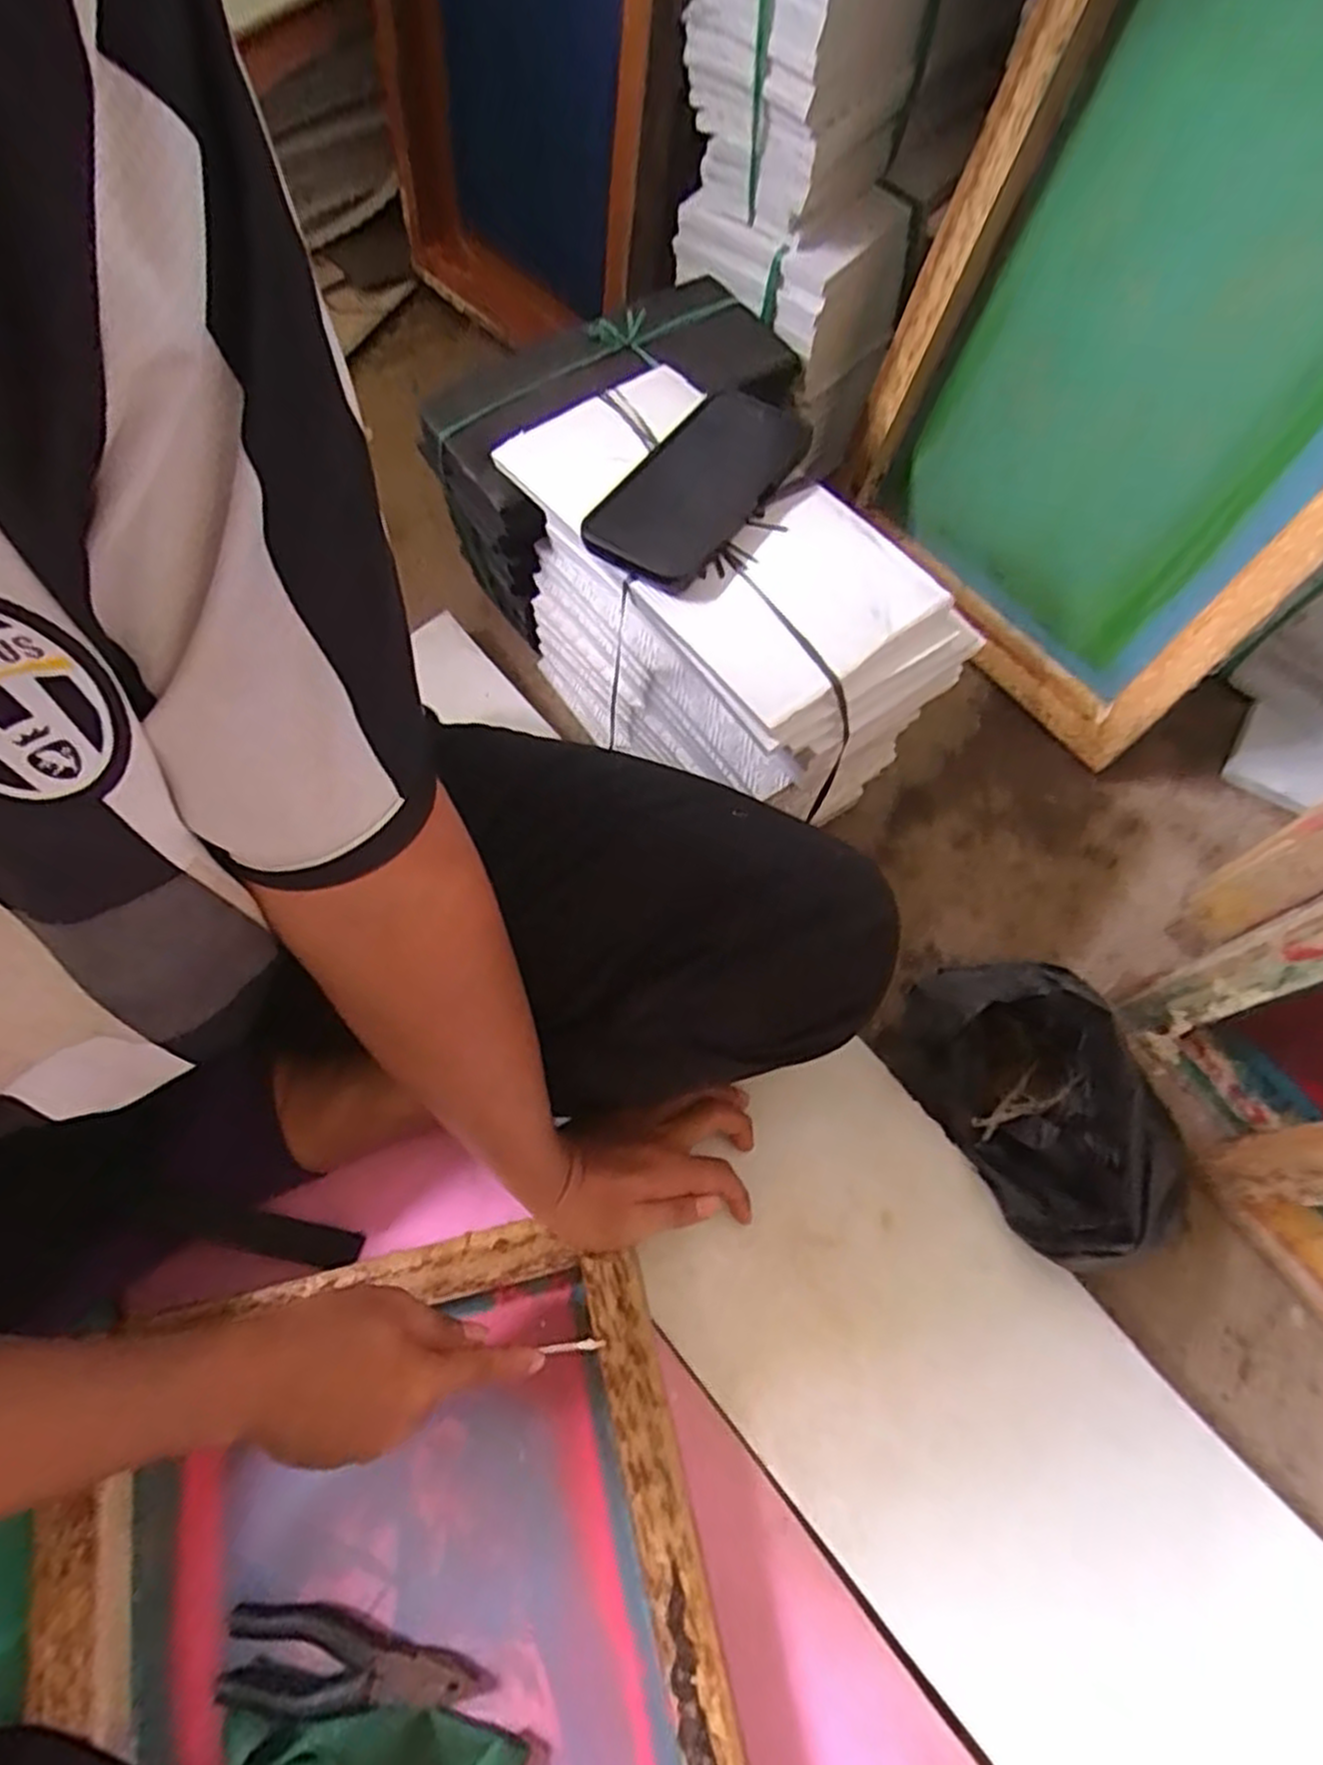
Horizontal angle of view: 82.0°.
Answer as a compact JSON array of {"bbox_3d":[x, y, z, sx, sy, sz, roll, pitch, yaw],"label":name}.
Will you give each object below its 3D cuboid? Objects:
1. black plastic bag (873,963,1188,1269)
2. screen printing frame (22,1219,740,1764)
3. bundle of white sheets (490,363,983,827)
[{"bbox_3d":[0.256,0.149,0.520,0.109,0.109,0.191,-30,69,-12],"label":"black plastic bag"},{"bbox_3d":[-0.143,0.458,0.422,0.349,0.048,0.454,-13,67,-5],"label":"screen printing frame"},{"bbox_3d":[0.040,-0.181,0.572,0.151,0.207,0.298,-39,71,-15],"label":"bundle of white sheets"}]

